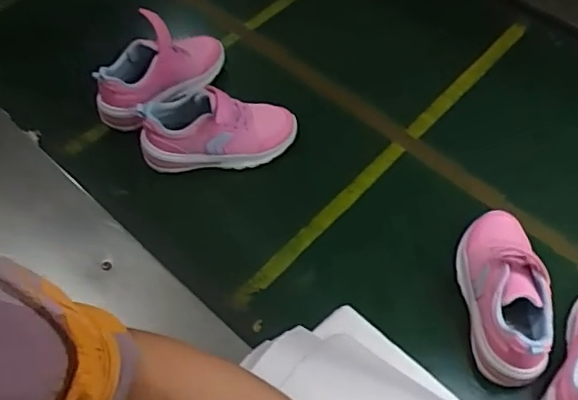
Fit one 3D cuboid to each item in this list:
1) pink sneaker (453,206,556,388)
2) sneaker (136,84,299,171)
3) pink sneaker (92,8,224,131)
[{"bbox_3d":[0.251,0.101,0.698,0.079,0.081,0.213,-3,58,1],"label":"pink sneaker"},{"bbox_3d":[-0.097,-0.098,0.809,0.212,0.093,0.069,-10,58,-3],"label":"sneaker"},{"bbox_3d":[-0.189,-0.197,0.856,0.081,0.097,0.211,31,64,20],"label":"pink sneaker"}]

